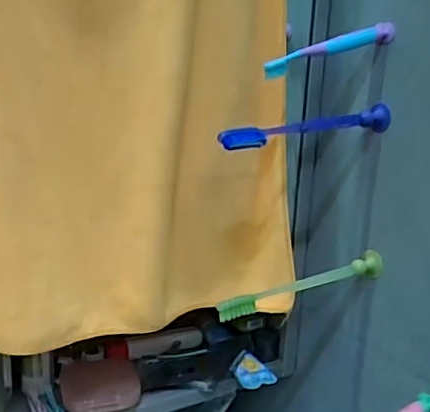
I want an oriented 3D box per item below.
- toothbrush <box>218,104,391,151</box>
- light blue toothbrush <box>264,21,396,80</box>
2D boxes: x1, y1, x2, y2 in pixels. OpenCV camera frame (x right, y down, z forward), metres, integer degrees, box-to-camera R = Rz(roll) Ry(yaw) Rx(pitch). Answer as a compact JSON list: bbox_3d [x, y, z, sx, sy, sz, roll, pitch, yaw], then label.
[{"bbox_3d":[0.086,-0.071,0.518,0.190,0.027,0.020,-8,20,-34],"label":"toothbrush"},{"bbox_3d":[0.107,-0.141,0.525,0.145,0.020,0.022,-23,26,-23],"label":"light blue toothbrush"}]

